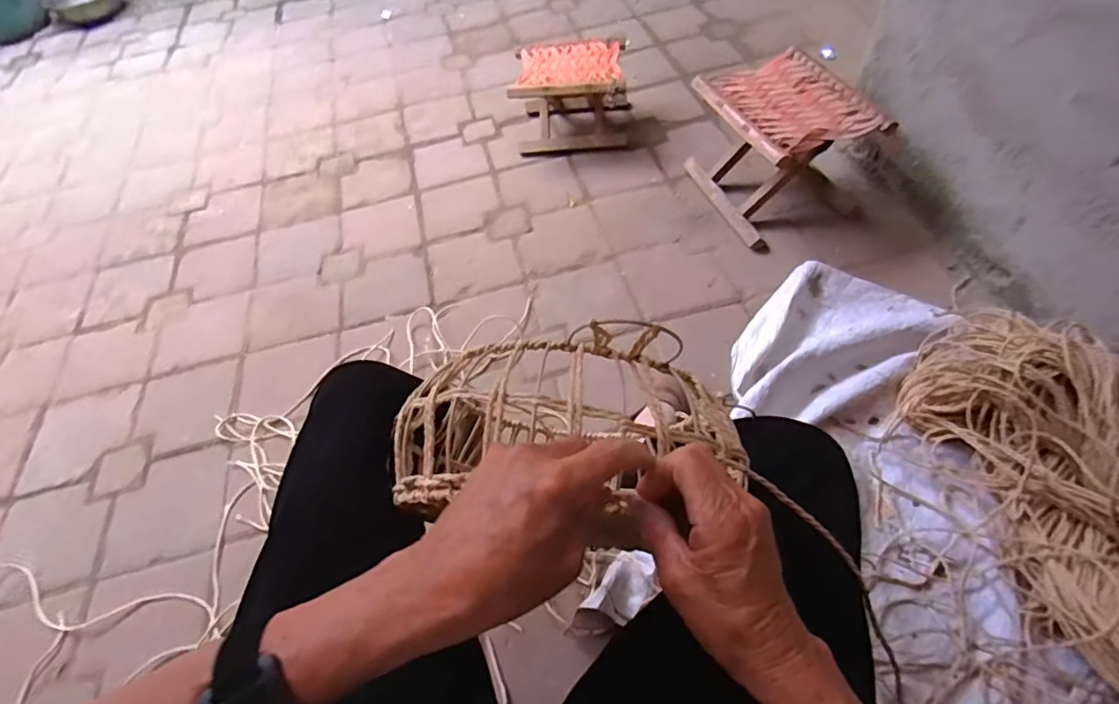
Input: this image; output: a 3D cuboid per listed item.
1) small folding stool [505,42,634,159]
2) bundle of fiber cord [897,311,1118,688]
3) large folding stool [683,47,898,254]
[{"bbox_3d":[0.035,-0.662,1.457,0.282,0.194,0.219,0,56,7],"label":"small folding stool"},{"bbox_3d":[0.757,0.162,0.776,0.342,0.159,0.576,-17,55,-5],"label":"bundle of fiber cord"},{"bbox_3d":[0.472,-0.440,1.214,0.254,0.238,0.311,-20,55,-6],"label":"large folding stool"}]

